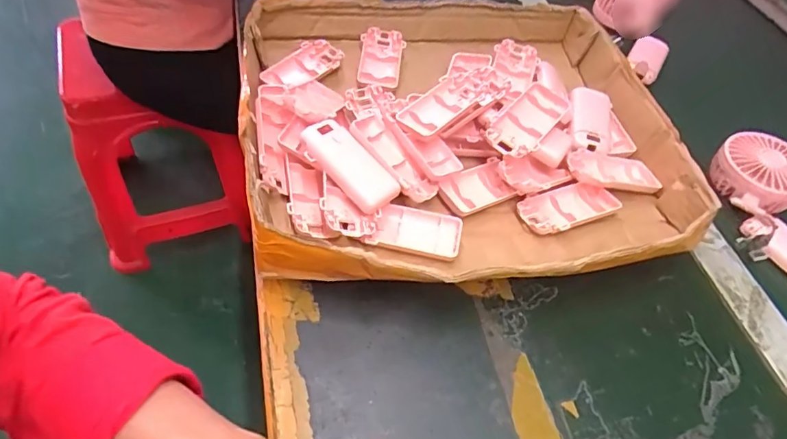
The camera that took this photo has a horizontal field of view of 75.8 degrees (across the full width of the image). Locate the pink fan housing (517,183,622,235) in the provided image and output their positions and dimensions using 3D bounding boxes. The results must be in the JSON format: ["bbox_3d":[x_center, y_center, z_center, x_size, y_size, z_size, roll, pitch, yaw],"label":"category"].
[{"bbox_3d":[0.168,-0.012,0.479,0.100,0.011,0.044,-17,55,-18],"label":"pink fan housing"}]

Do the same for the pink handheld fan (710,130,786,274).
[{"bbox_3d":[0.373,-0.006,0.496,0.086,0.038,0.168,-5,68,-8],"label":"pink handheld fan"}]

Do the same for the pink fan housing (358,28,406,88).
[{"bbox_3d":[-0.014,-0.183,0.580,0.049,0.028,0.091,5,51,-2],"label":"pink fan housing"}]

